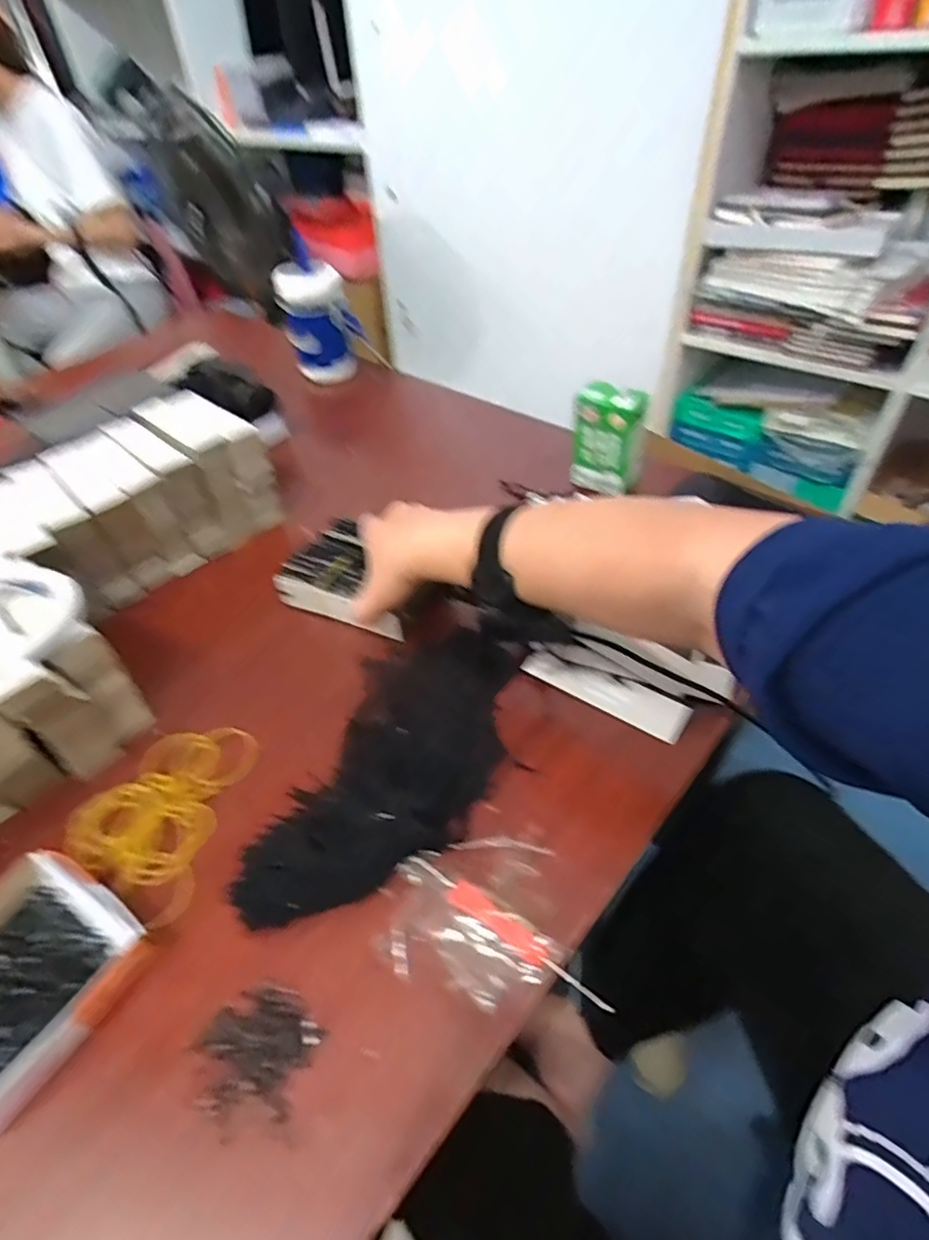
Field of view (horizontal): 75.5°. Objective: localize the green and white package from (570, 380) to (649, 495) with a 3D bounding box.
[{"bbox_3d":[0.148,-0.186,0.626,0.068,0.109,0.025,22,51,22],"label":"green and white package"}]

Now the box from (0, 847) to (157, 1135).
[{"bbox_3d":[-0.260,0.200,0.343,0.116,0.028,0.112,23,52,23],"label":"box"}]

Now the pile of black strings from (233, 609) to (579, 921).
[{"bbox_3d":[-0.038,0.086,0.435,0.121,0.031,0.286,19,50,20],"label":"pile of black strings"}]

